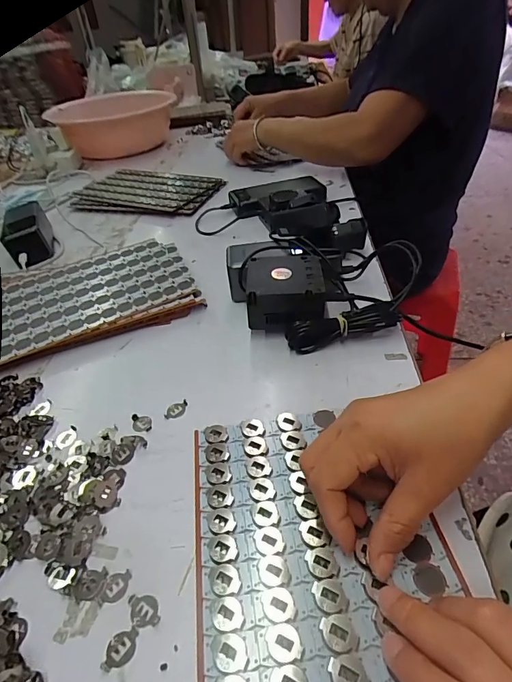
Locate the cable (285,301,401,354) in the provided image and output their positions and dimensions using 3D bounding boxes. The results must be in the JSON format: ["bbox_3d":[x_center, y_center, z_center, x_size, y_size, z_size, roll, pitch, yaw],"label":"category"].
[{"bbox_3d":[0.085,-0.010,0.395,0.107,0.033,0.026,-11,41,-7],"label":"cable"}]

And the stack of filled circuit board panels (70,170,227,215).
[{"bbox_3d":[-0.215,-0.291,0.775,0.284,0.019,0.172,14,44,21],"label":"stack of filled circuit board panels"}]

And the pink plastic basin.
[{"bbox_3d":[-0.380,-0.582,1.072,0.289,0.090,0.289,-3,41,3],"label":"pink plastic basin"}]

